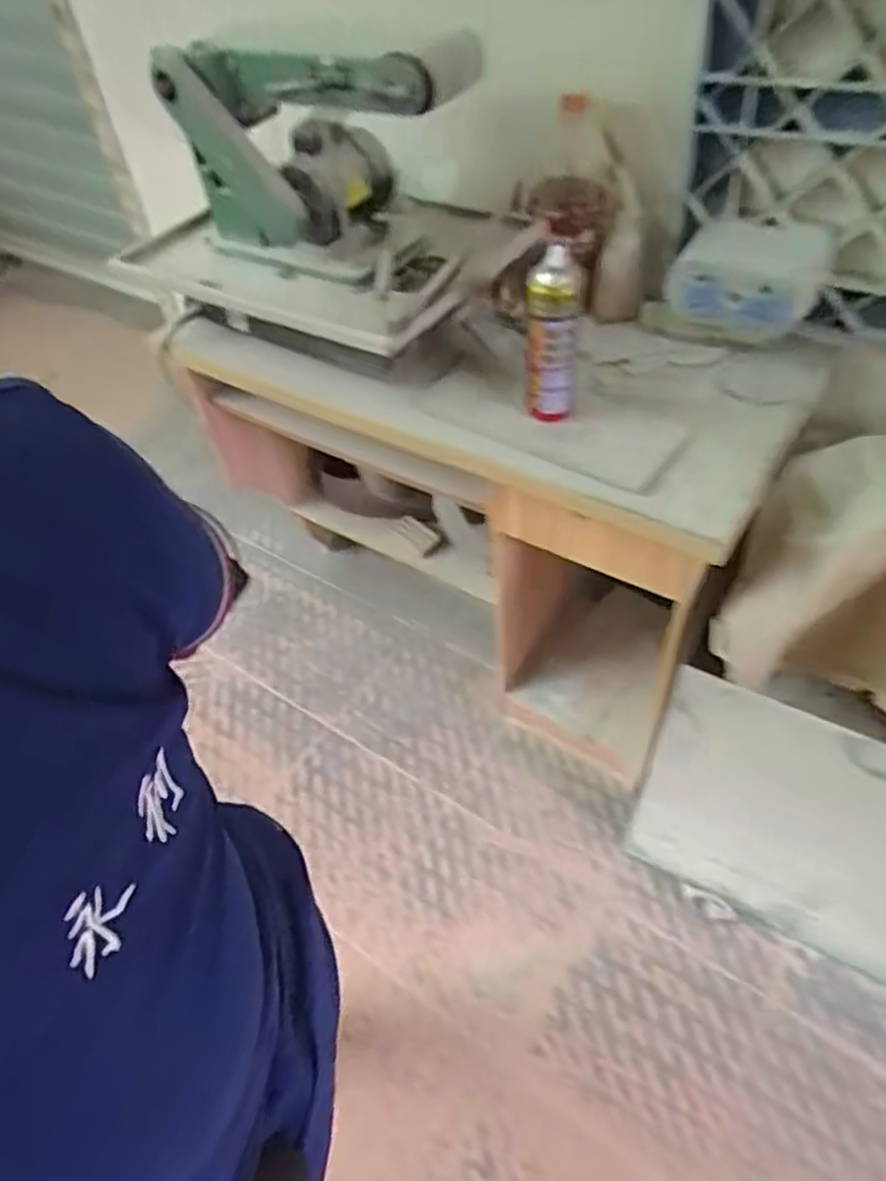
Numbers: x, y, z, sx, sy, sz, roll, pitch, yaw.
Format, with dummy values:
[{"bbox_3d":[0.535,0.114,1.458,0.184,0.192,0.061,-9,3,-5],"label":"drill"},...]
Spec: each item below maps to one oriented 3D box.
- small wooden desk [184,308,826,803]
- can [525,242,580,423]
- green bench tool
[{"bbox_3d":[0.033,-0.143,1.405,1.001,0.728,0.493,29,56,25],"label":"small wooden desk"},{"bbox_3d":[0.134,-0.310,0.945,0.068,0.219,0.052,5,49,9],"label":"can"},{"bbox_3d":[-0.154,-0.592,1.033,0.411,0.265,0.192,20,50,25],"label":"green bench tool"}]

